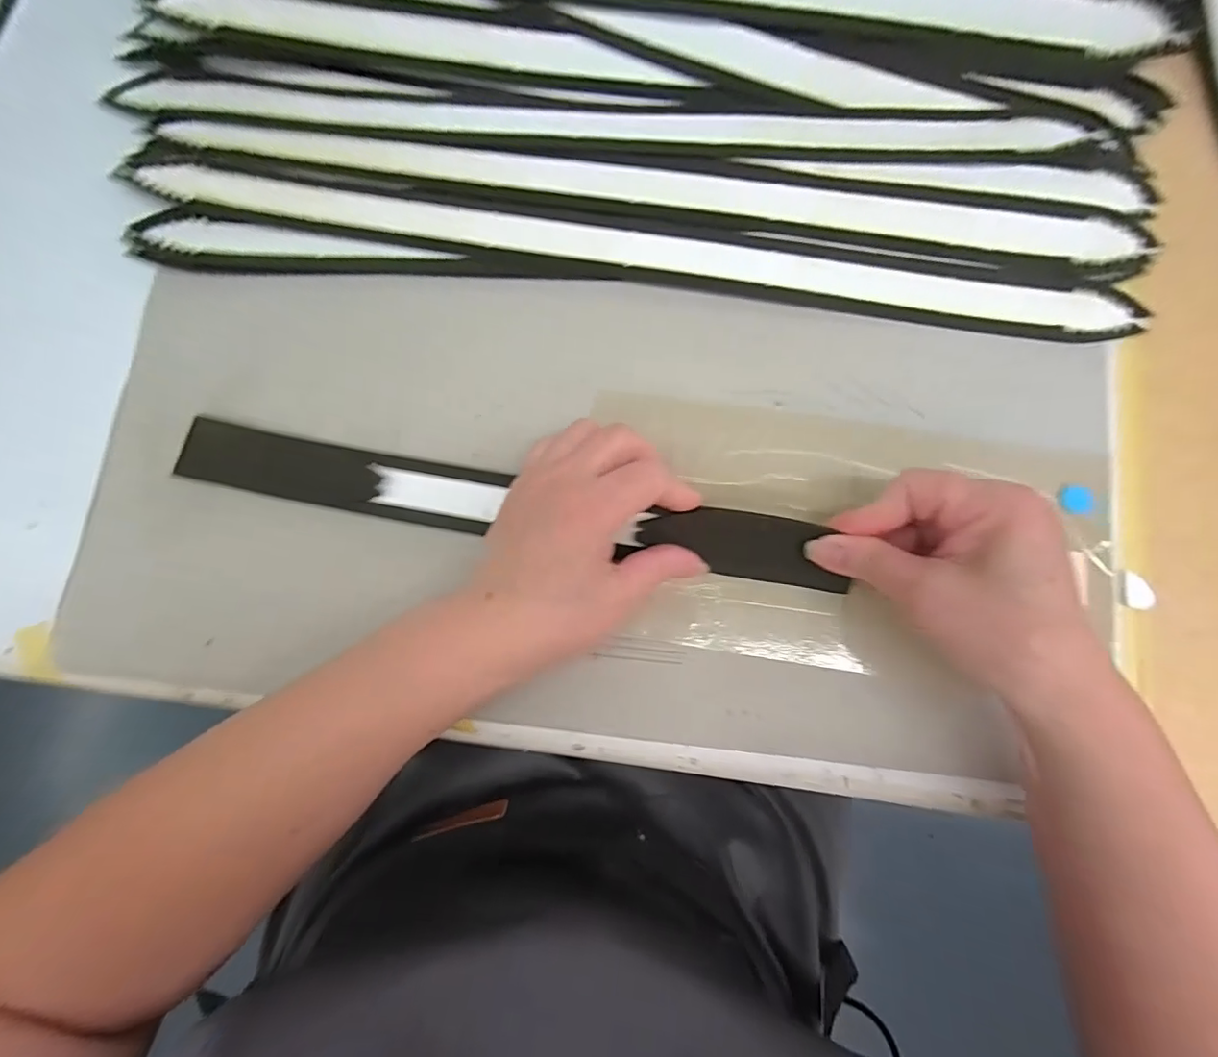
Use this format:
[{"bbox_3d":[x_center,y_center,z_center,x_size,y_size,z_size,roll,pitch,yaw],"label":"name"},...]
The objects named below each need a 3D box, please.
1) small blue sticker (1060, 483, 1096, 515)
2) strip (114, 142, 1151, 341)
[{"bbox_3d":[0.254,-0.016,0.293,0.015,0.006,0.017,-9,82,-2],"label":"small blue sticker"},{"bbox_3d":[0.017,-0.159,0.306,0.556,0.009,0.041,9,81,0],"label":"strip"}]

